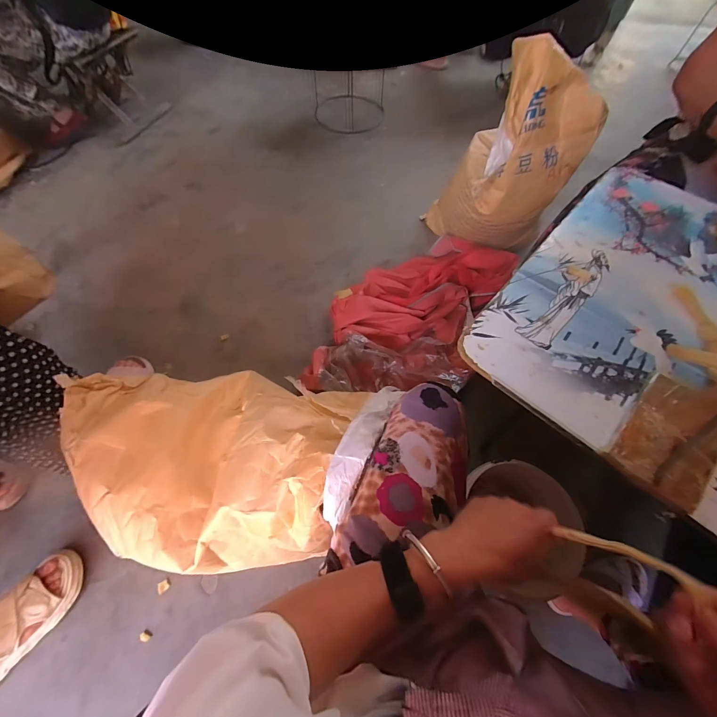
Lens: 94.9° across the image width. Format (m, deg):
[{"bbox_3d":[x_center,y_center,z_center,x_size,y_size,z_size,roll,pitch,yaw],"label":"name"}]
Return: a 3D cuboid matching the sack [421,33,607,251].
[{"bbox_3d":[0.448,-0.572,0.979,0.288,0.498,0.280,-12,63,-9],"label":"sack"}]

